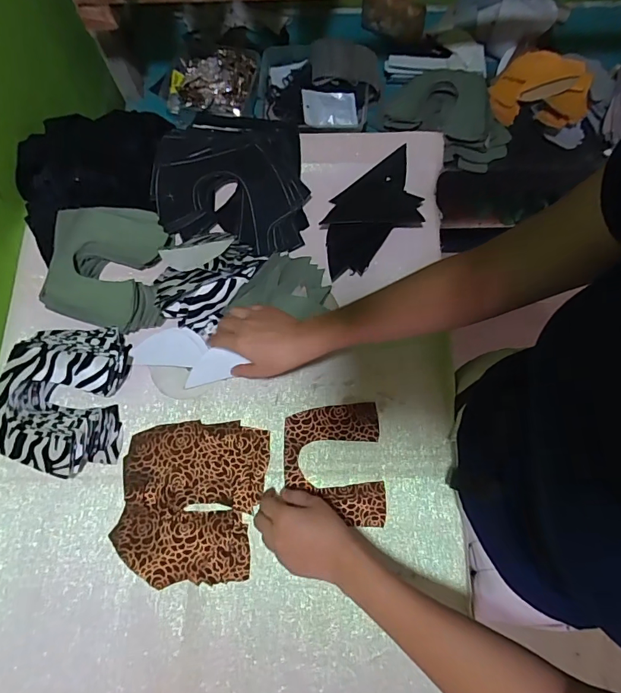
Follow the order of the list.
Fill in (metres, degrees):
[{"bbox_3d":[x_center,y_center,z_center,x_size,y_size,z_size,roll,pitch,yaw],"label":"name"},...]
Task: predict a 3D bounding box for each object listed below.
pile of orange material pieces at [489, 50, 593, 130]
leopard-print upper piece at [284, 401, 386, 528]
[{"bbox_3d":[0.427,-0.470,0.808,0.166,0.071,0.135,24,74,9],"label":"pile of orange material pieces"},{"bbox_3d":[0.028,0.145,0.540,0.119,0.004,0.145,-3,72,0],"label":"leopard-print upper piece"}]

